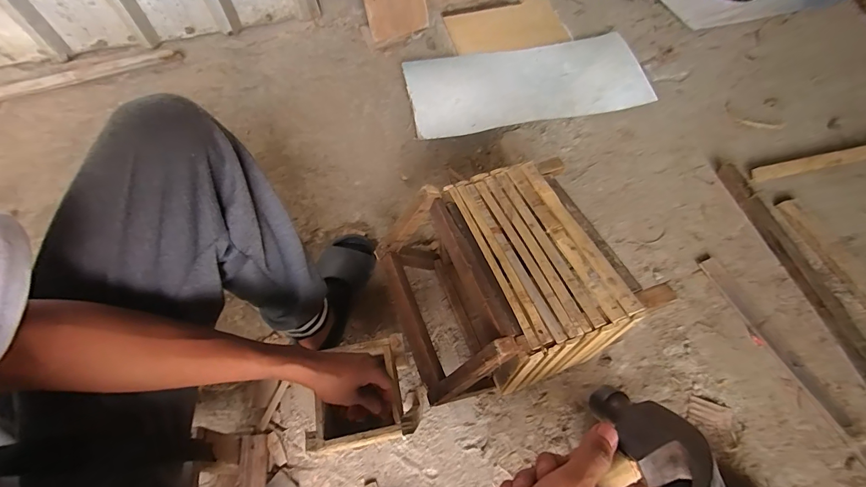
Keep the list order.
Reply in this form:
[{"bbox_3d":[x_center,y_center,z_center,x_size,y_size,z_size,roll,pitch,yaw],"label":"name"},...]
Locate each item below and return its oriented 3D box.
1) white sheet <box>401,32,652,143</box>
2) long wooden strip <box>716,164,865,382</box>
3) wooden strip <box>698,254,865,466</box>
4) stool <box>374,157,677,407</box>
[{"bbox_3d":[0.229,-0.425,0.996,0.577,0.057,0.269,-9,61,-1],"label":"white sheet"},{"bbox_3d":[0.702,0.117,0.672,0.025,0.035,0.655,-11,61,-2],"label":"long wooden strip"},{"bbox_3d":[0.602,0.193,0.642,0.039,0.014,0.402,-21,62,-8],"label":"wooden strip"},{"bbox_3d":[0.106,0.066,0.631,0.330,0.217,0.302,-21,62,-7],"label":"stool"}]

